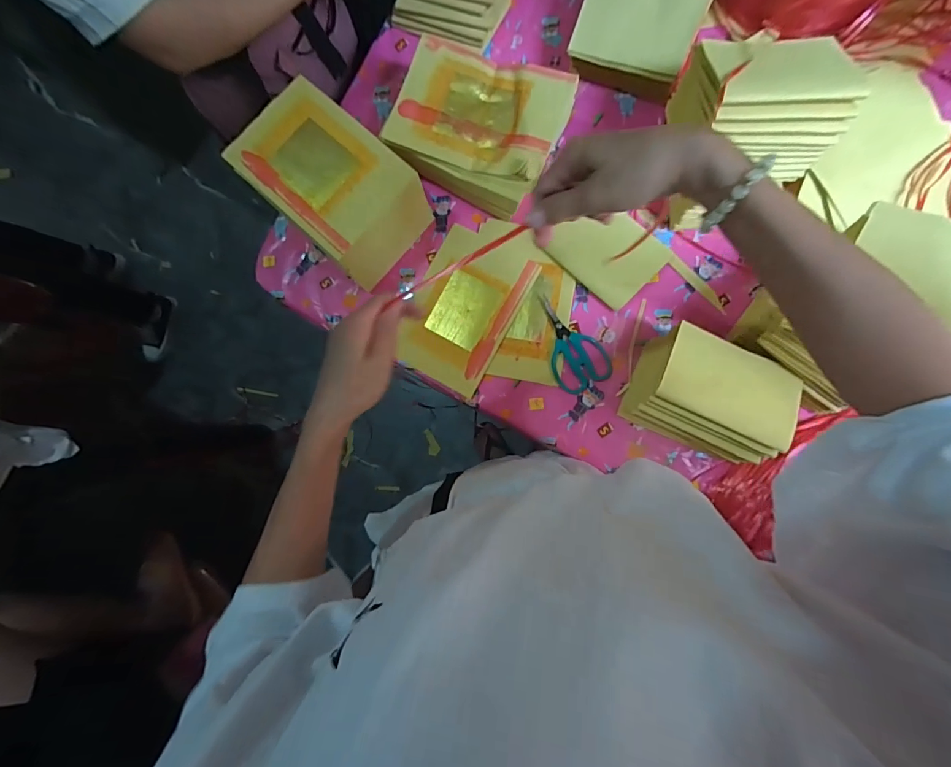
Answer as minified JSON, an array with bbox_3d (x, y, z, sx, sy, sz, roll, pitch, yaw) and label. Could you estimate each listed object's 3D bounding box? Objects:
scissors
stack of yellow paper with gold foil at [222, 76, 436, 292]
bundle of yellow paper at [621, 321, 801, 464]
[{"bbox_3d":[0.136,-0.063,0.663,0.082,0.006,0.156,-32,84,4],"label":"scissors"},{"bbox_3d":[-0.201,-0.288,0.640,0.228,0.116,0.158,43,92,7],"label":"stack of yellow paper with gold foil"},{"bbox_3d":[0.306,0.016,0.588,0.169,0.110,0.130,23,90,7],"label":"bundle of yellow paper"}]

